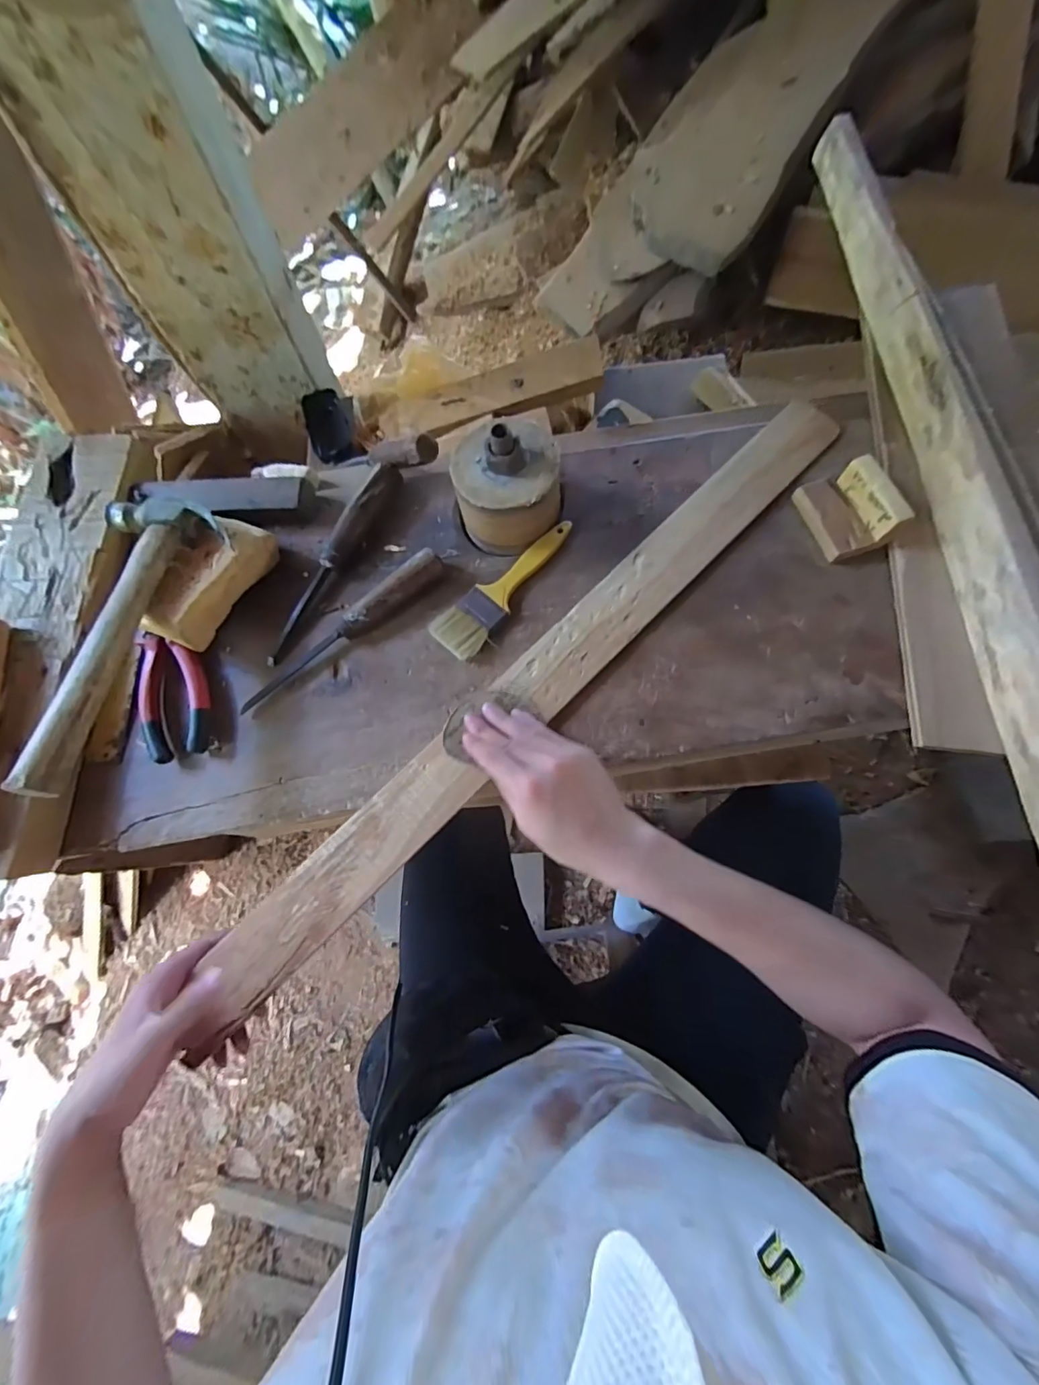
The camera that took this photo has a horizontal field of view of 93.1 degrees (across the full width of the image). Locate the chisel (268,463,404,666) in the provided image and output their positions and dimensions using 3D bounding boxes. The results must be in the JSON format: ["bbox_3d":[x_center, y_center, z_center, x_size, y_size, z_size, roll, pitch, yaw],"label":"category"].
[{"bbox_3d":[-0.193,-0.137,0.500,0.027,0.031,0.231,30,77,9],"label":"chisel"}]

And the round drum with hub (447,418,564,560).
[{"bbox_3d":[-0.011,-0.198,0.475,0.098,0.107,0.095,0,74,1],"label":"round drum with hub"}]

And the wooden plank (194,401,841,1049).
[{"bbox_3d":[0.032,-0.021,0.461,0.784,0.009,0.057,-44,78,-8],"label":"wooden plank"}]

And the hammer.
[{"bbox_3d":[-0.364,-0.063,0.427,0.119,0.054,0.285,17,75,6],"label":"hammer"}]

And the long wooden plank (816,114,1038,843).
[{"bbox_3d":[0.412,-0.240,0.461,0.066,0.054,0.843,-2,74,0],"label":"long wooden plank"}]

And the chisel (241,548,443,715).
[{"bbox_3d":[-0.172,-0.059,0.480,0.232,0.033,0.028,-39,77,-9],"label":"chisel"}]

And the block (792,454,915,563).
[{"bbox_3d":[0.312,-0.176,0.465,0.061,0.046,0.084,-21,75,-5],"label":"block"}]

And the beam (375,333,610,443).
[{"bbox_3d":[-0.045,-0.377,0.631,0.299,0.039,0.056,-7,73,15],"label":"beam"}]

